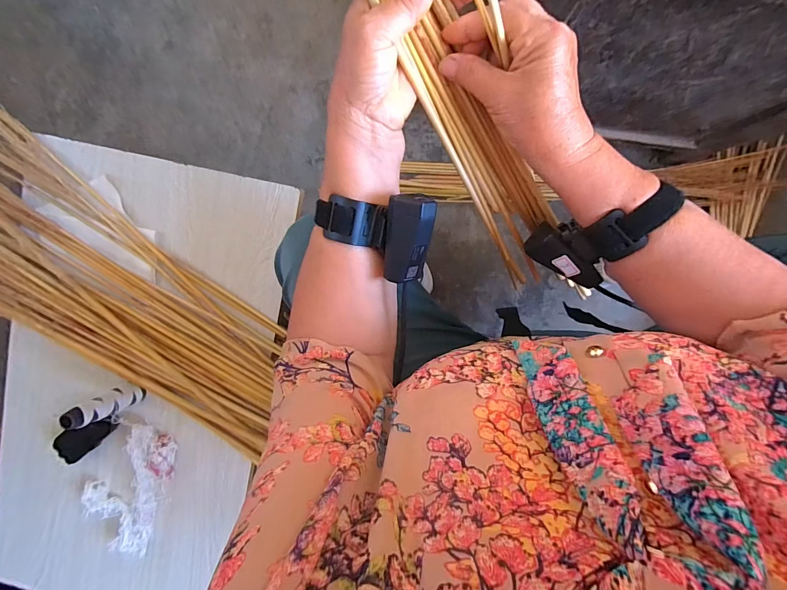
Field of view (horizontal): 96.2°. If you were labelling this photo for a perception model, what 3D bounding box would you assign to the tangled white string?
[{"bbox_3d":[-0.438,0.314,0.581,0.122,0.024,0.219,22,96,2],"label":"tangled white string"}]

